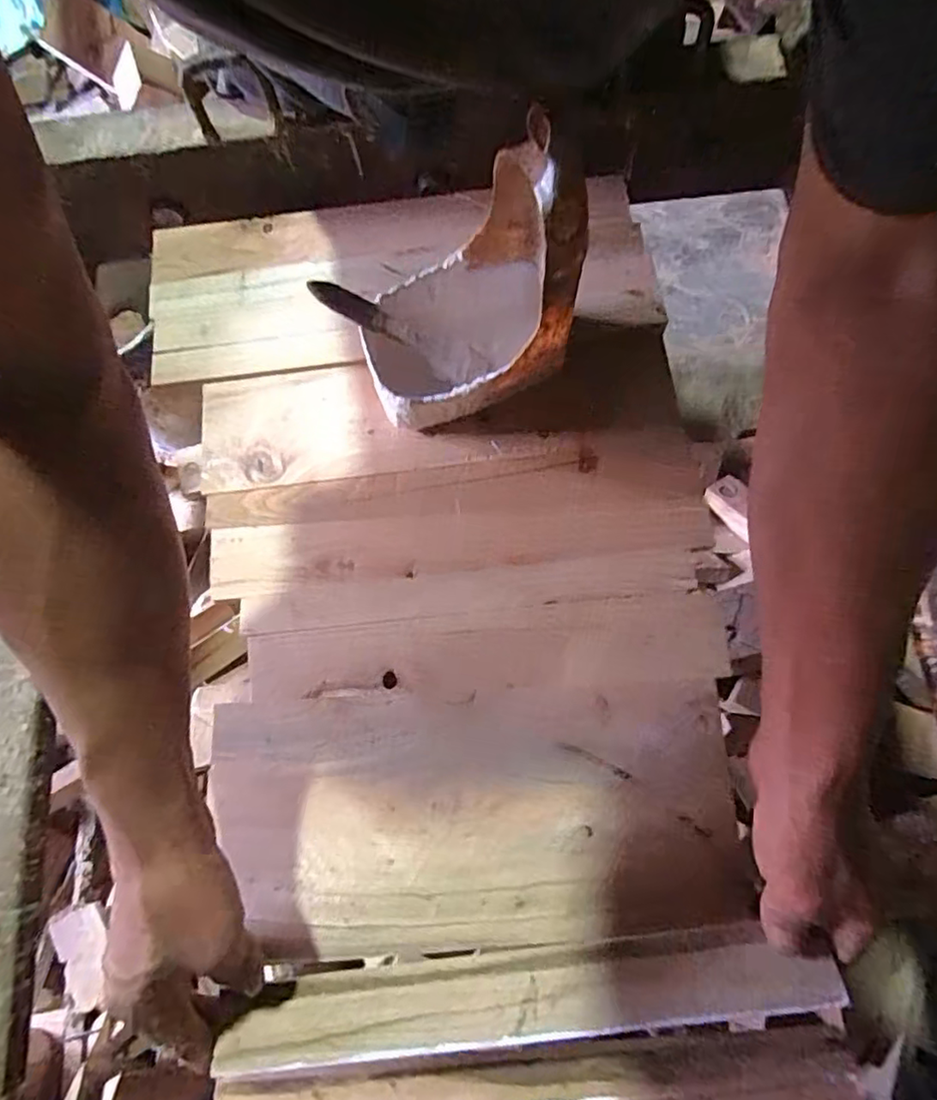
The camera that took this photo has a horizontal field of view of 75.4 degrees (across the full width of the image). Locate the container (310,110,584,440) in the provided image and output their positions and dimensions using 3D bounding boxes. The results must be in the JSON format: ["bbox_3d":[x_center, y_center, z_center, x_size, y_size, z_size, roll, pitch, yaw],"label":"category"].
[{"bbox_3d":[-0.013,-0.177,0.427,0.159,0.217,0.104,-19,74,-2],"label":"container"}]

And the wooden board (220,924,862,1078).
[{"bbox_3d":[0.032,0.263,0.360,0.352,0.011,0.046,-7,39,1],"label":"wooden board"}]

